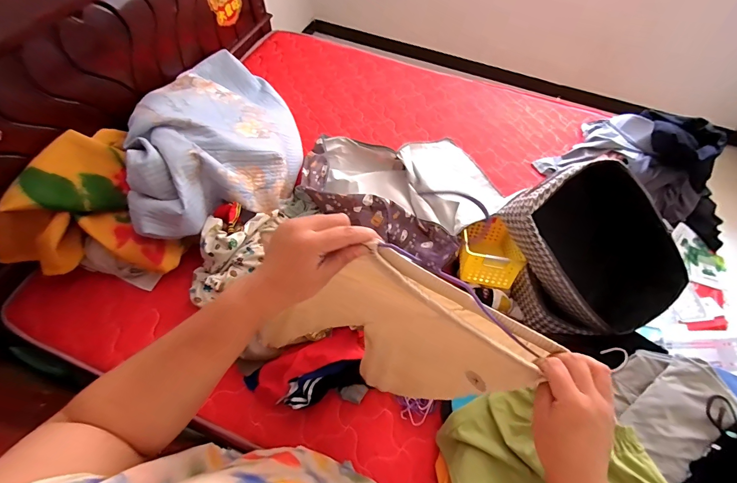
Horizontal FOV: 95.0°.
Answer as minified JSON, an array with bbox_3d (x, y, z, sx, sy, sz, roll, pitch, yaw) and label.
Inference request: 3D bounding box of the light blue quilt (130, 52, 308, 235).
[{"bbox_3d":[-0.533,-0.426,1.238,0.491,0.295,0.861,-9,61,-8],"label":"light blue quilt"}]

